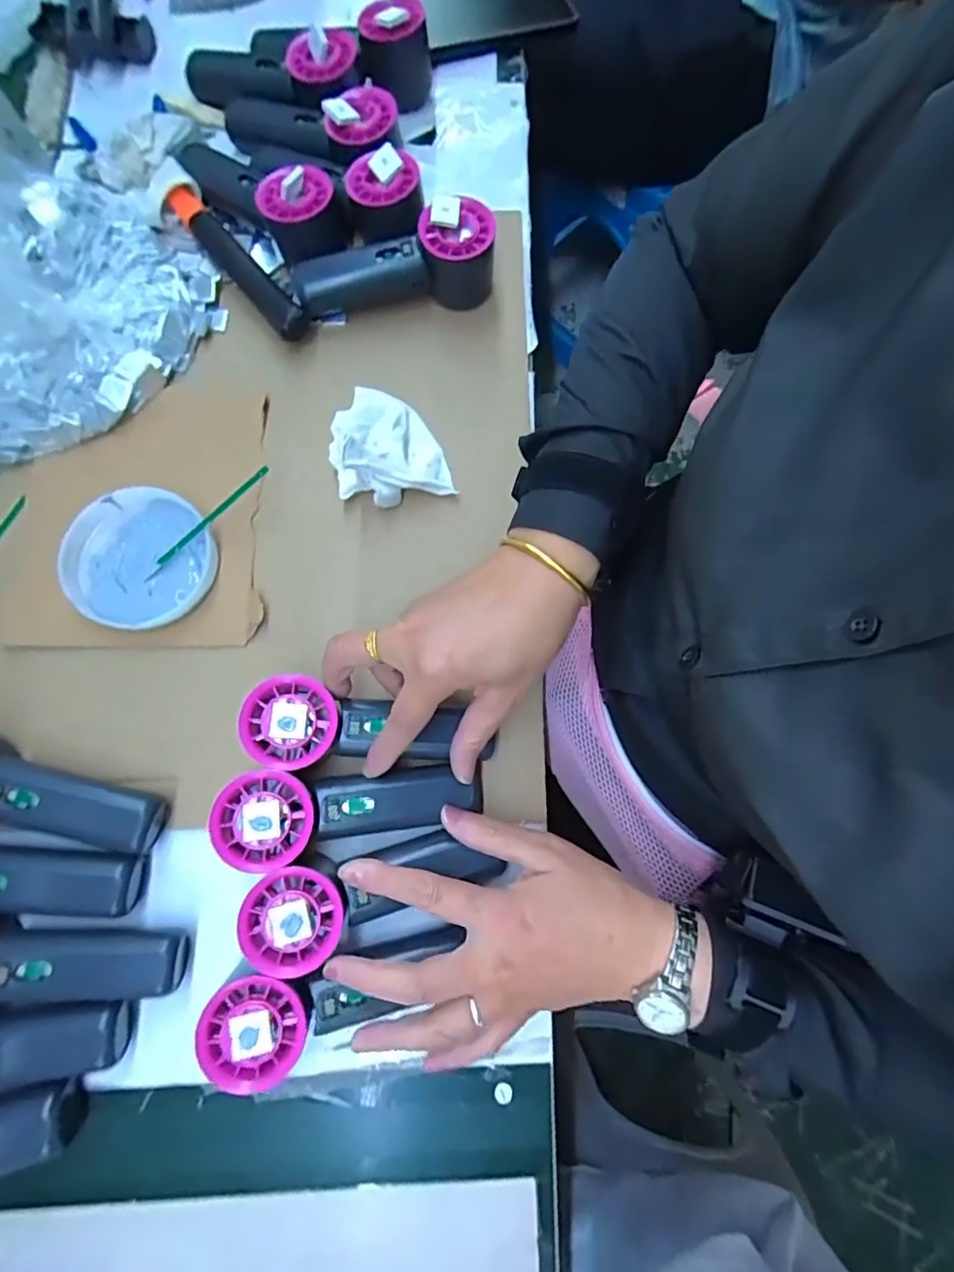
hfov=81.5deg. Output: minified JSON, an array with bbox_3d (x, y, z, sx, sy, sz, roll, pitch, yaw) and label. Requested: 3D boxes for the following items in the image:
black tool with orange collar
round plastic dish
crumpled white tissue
[{"bbox_3d":[-0.192,-0.297,0.446,0.023,0.028,0.160,-39,81,-9],"label":"black tool with orange collar"},{"bbox_3d":[-0.238,-0.055,0.393,0.099,0.019,0.097,0,78,-2],"label":"round plastic dish"},{"bbox_3d":[-0.069,-0.146,0.408,0.080,0.043,0.093,-17,79,-5],"label":"crumpled white tissue"}]

